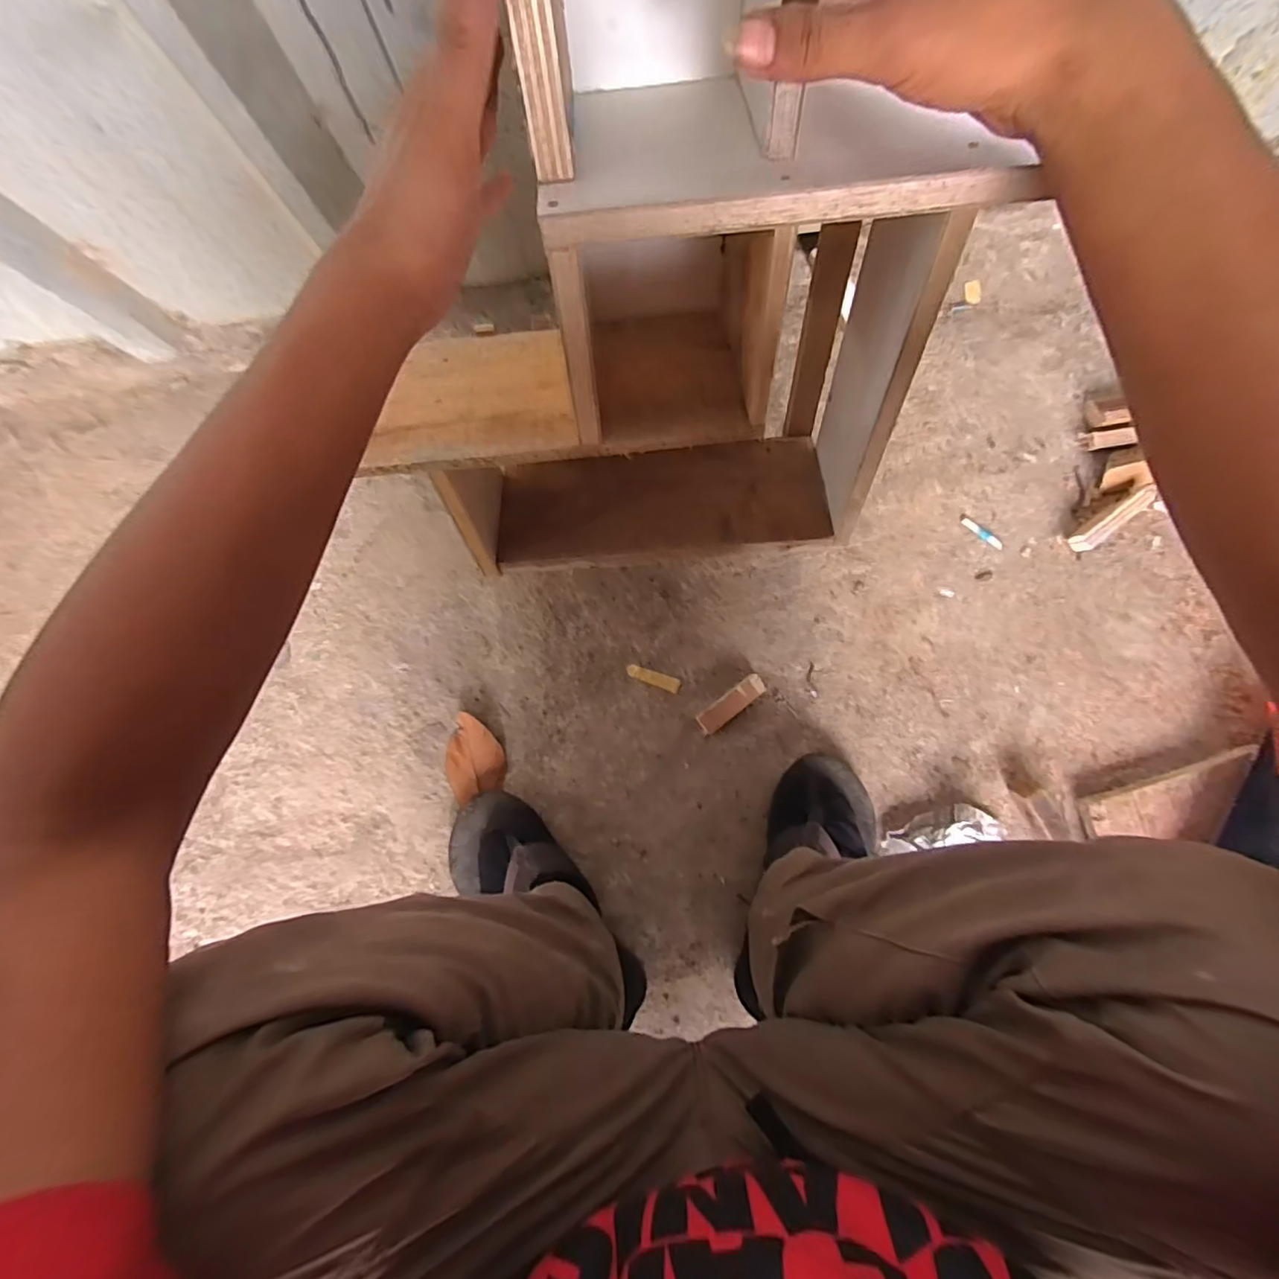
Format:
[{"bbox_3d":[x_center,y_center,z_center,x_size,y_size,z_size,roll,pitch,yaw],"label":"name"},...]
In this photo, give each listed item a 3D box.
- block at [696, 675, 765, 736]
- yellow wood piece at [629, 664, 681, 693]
[{"bbox_3d":[0.098,0.069,0.611,0.081,0.015,0.023,-38,89,1],"label":"block"},{"bbox_3d":[0.015,0.042,0.620,0.058,0.005,0.015,18,90,1],"label":"yellow wood piece"}]

